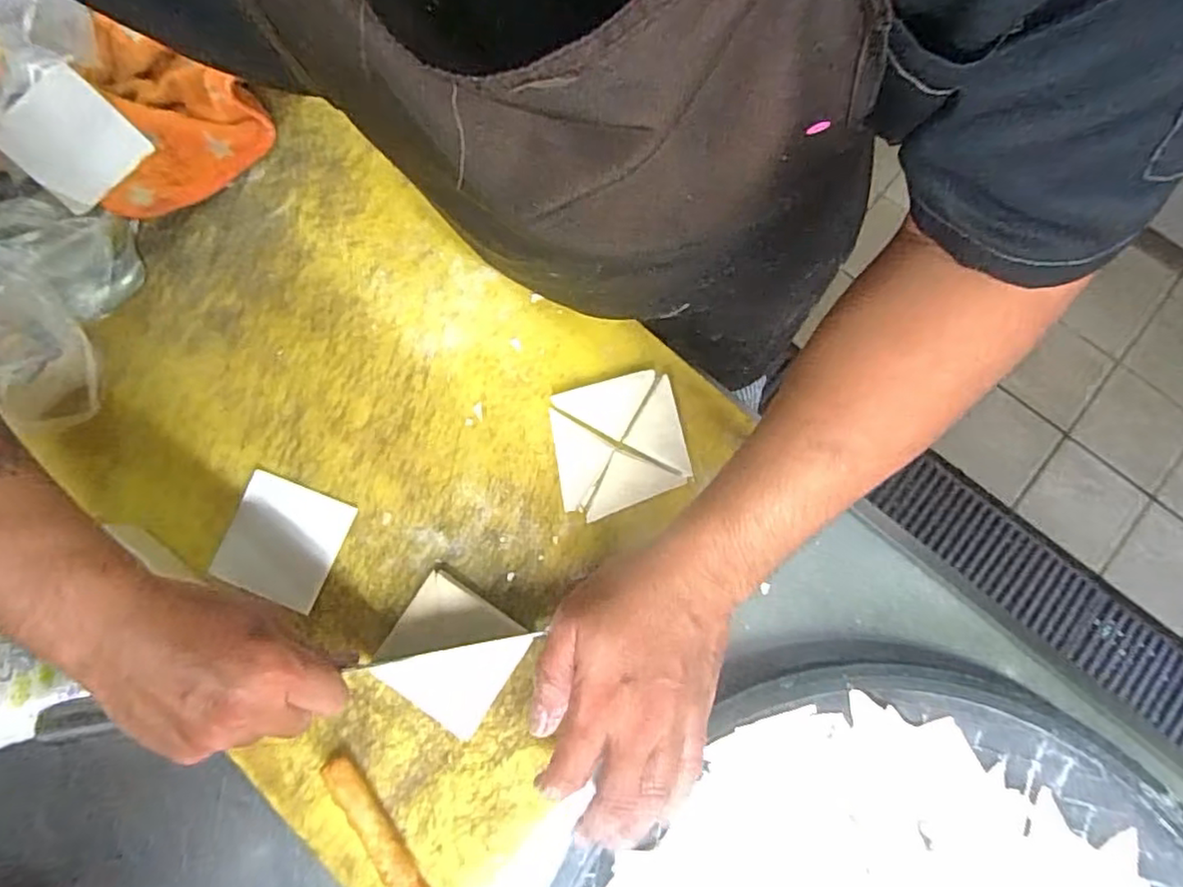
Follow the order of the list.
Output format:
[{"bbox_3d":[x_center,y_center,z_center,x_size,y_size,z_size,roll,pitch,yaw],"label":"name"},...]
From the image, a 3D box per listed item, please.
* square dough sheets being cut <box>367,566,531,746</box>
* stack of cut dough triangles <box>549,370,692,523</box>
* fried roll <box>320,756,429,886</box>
[{"bbox_3d":[-0.091,0.133,0.411,0.078,0.011,0.077,34,81,7],"label":"square dough sheets being cut"},{"bbox_3d":[0.018,0.000,0.448,0.088,0.009,0.089,-14,79,-1],"label":"stack of cut dough triangles"},{"bbox_3d":[-0.129,0.239,0.393,0.017,0.019,0.104,-35,80,-5],"label":"fried roll"}]

